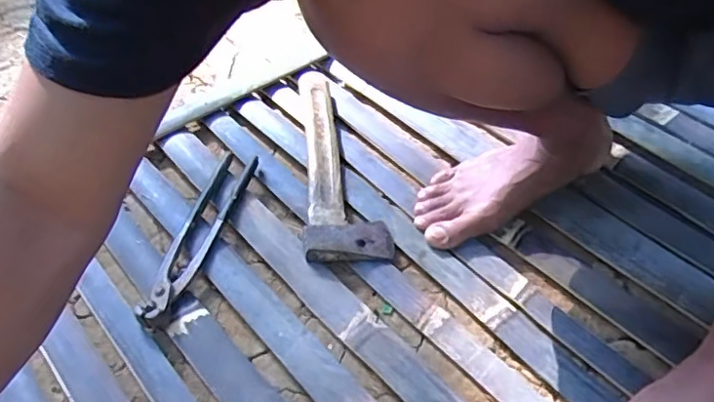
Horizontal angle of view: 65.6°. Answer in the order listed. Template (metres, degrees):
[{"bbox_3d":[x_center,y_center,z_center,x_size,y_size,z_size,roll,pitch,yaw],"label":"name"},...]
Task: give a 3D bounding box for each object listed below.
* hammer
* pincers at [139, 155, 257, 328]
[{"bbox_3d":[-0.022,-0.047,0.626,0.082,0.026,0.265,-6,48,-3],"label":"hammer"},{"bbox_3d":[-0.159,0.028,0.567,0.045,0.023,0.228,10,49,11],"label":"pincers"}]

